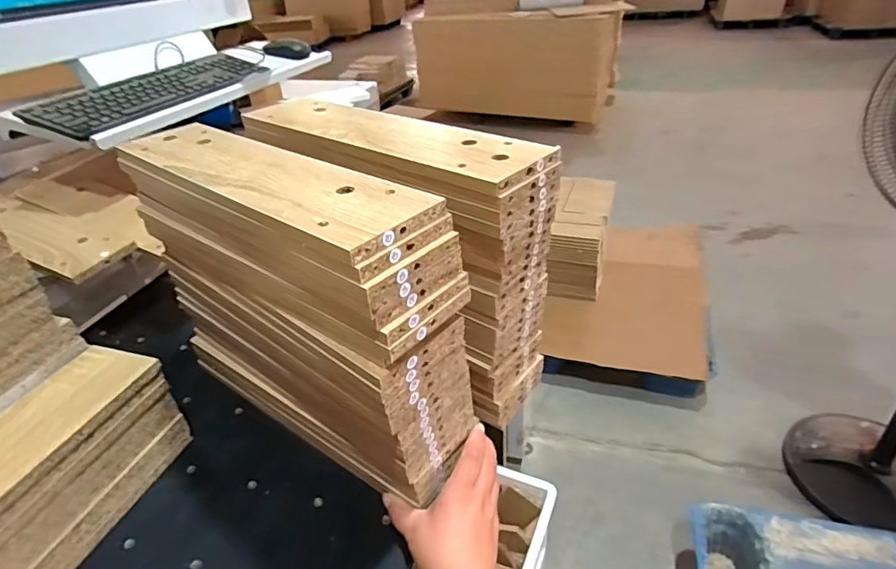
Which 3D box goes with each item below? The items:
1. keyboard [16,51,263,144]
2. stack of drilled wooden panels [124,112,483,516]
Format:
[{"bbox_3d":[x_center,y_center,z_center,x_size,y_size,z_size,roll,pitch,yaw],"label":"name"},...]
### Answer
[{"bbox_3d":[-0.507,-0.347,0.909,0.145,0.042,0.431,9,37,20],"label":"keyboard"},{"bbox_3d":[-0.151,0.016,0.501,0.366,0.264,0.094,22,42,33],"label":"stack of drilled wooden panels"}]

